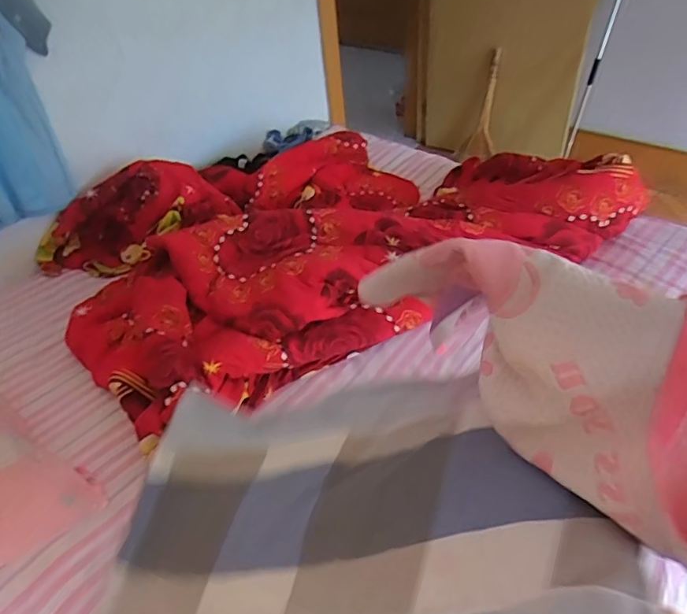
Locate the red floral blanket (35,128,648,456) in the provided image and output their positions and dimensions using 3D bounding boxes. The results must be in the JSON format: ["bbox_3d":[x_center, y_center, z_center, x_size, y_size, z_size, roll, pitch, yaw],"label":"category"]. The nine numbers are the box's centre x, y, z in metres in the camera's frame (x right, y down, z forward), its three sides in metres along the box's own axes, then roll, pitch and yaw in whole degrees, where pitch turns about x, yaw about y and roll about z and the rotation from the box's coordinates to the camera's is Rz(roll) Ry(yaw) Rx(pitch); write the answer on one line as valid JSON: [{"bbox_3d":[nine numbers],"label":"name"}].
[{"bbox_3d":[-0.053,-0.227,1.434,1.457,0.243,0.903,-22,45,-17],"label":"red floral blanket"}]

